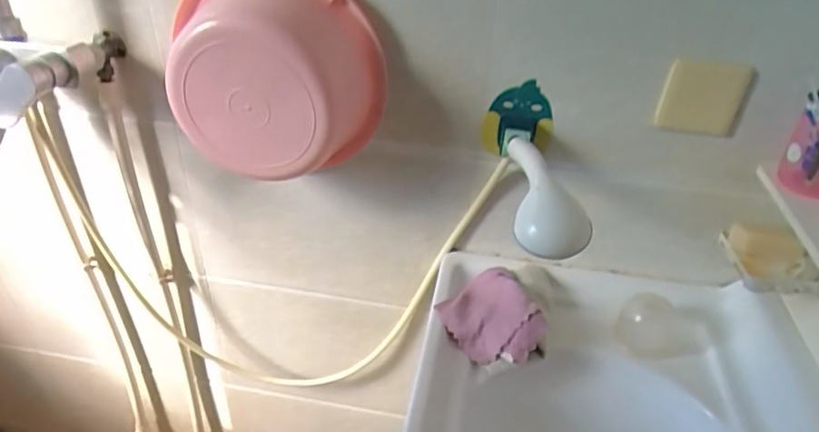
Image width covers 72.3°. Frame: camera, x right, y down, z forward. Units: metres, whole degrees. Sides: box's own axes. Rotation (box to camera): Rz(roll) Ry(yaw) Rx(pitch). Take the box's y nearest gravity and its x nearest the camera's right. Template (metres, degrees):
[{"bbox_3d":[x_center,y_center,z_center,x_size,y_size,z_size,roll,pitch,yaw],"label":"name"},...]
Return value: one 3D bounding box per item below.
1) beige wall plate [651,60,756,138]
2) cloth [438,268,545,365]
[{"bbox_3d":[0.360,-0.142,0.688,0.097,0.087,0.009,8,35,7],"label":"beige wall plate"},{"bbox_3d":[0.103,0.130,0.757,0.125,0.049,0.154,-6,36,-13],"label":"cloth"}]

